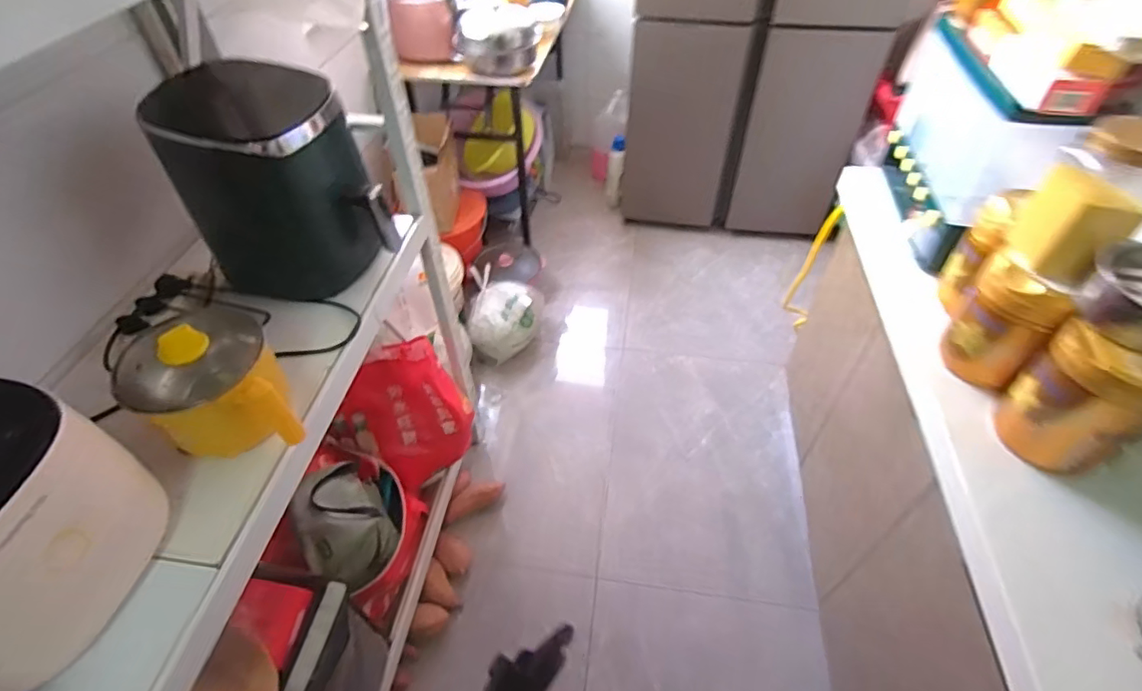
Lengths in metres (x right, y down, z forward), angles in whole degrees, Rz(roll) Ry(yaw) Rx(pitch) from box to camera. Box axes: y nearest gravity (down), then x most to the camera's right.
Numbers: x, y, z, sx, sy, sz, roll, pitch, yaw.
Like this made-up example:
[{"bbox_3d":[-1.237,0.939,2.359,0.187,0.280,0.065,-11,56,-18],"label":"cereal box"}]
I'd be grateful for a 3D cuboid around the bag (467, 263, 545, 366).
[{"bbox_3d":[-0.224,-0.107,1.876,0.228,0.194,0.263,4,47,5],"label":"bag"}]

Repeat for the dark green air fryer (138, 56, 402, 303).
[{"bbox_3d":[-0.502,-0.286,0.934,0.268,0.278,0.328,-29,53,-24],"label":"dark green air fryer"}]

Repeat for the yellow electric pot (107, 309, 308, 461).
[{"bbox_3d":[-0.455,0.058,0.710,0.180,0.177,0.159,34,56,28],"label":"yellow electric pot"}]

